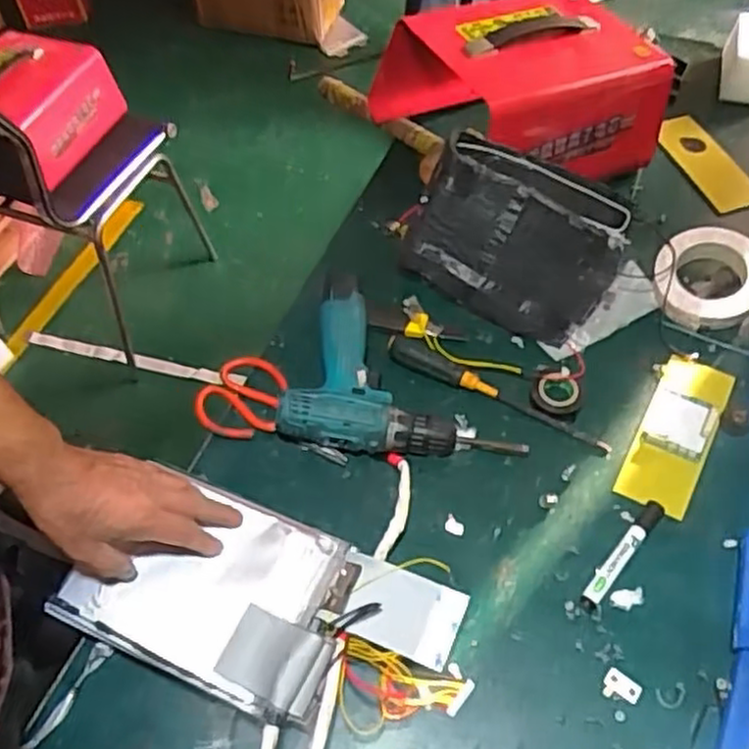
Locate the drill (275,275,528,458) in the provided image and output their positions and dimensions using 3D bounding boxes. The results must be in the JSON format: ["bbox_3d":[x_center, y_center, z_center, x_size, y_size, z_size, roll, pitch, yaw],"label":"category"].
[{"bbox_3d":[0.040,0.005,0.795,0.259,0.060,0.195,12,58,10],"label":"drill"}]

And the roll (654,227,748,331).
[{"bbox_3d":[0.394,-0.114,0.870,0.119,0.060,0.125,-1,60,1],"label":"roll"}]

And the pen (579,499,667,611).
[{"bbox_3d":[0.239,0.172,0.711,0.020,0.012,0.133,37,65,23],"label":"pen"}]

